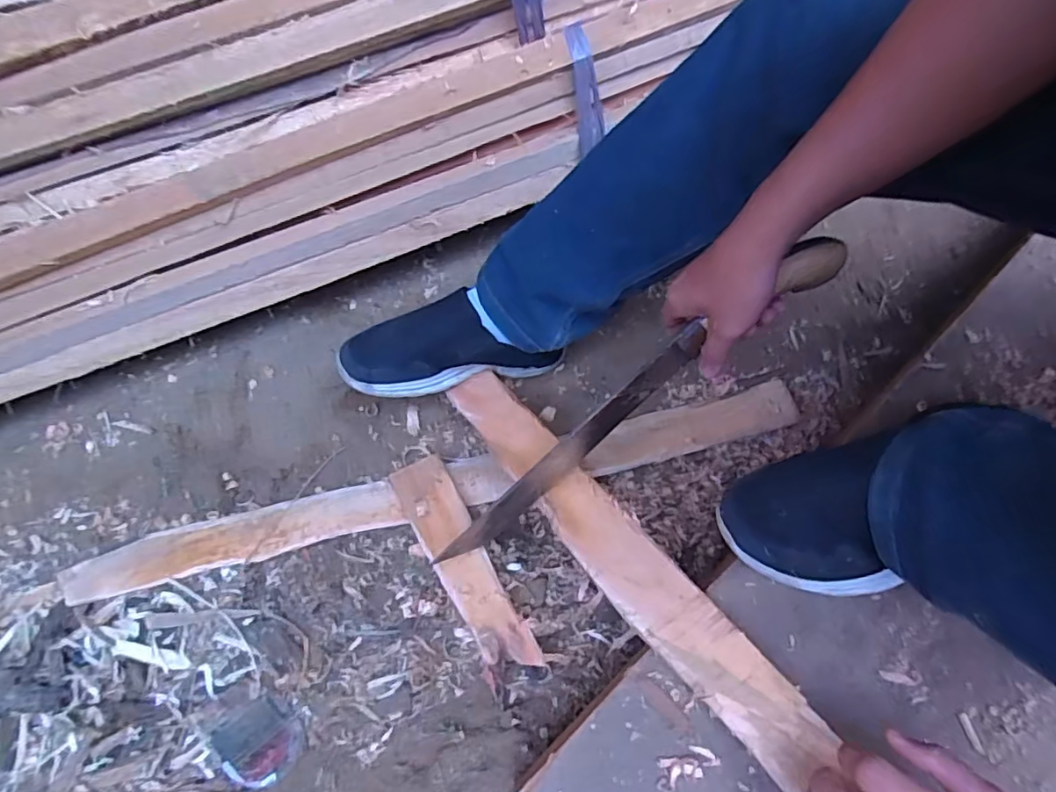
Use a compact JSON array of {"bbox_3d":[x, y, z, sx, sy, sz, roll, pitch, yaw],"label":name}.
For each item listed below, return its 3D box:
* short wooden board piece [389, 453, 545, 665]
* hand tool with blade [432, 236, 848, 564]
[{"bbox_3d":[-0.070,0.179,0.637,0.061,0.020,0.249,-28,68,-17],"label":"short wooden board piece"},{"bbox_3d":[0.075,0.019,0.496,0.424,0.041,0.028,-42,67,19],"label":"hand tool with blade"}]

